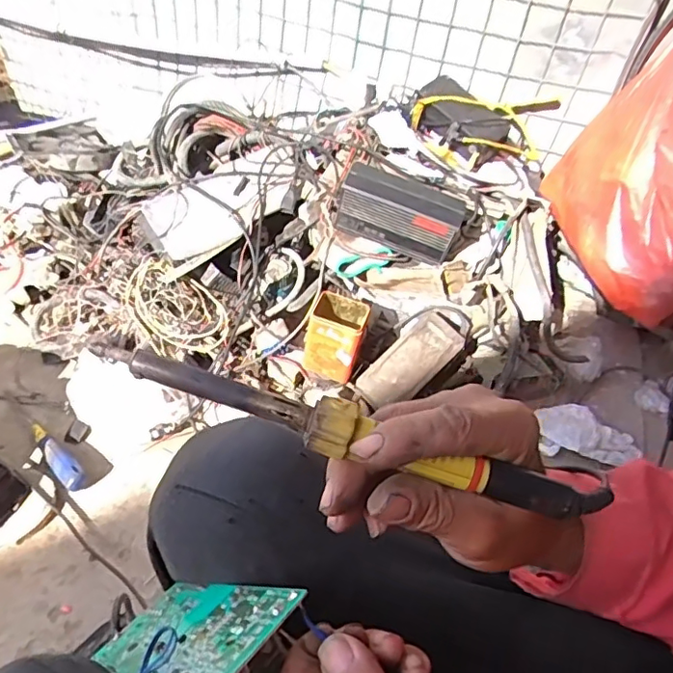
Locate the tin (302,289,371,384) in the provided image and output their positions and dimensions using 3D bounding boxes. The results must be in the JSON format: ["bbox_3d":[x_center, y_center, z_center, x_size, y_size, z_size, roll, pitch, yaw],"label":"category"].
[{"bbox_3d":[-0.003,0.005,0.937,0.094,0.133,0.065,16,43,10],"label":"tin"}]

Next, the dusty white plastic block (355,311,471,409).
[{"bbox_3d":[0.130,0.050,0.966,0.193,0.073,0.090,-39,53,-2],"label":"dusty white plastic block"}]

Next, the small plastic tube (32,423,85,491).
[{"bbox_3d":[-0.415,0.177,0.824,0.141,0.033,0.030,34,48,27],"label":"small plastic tube"}]

